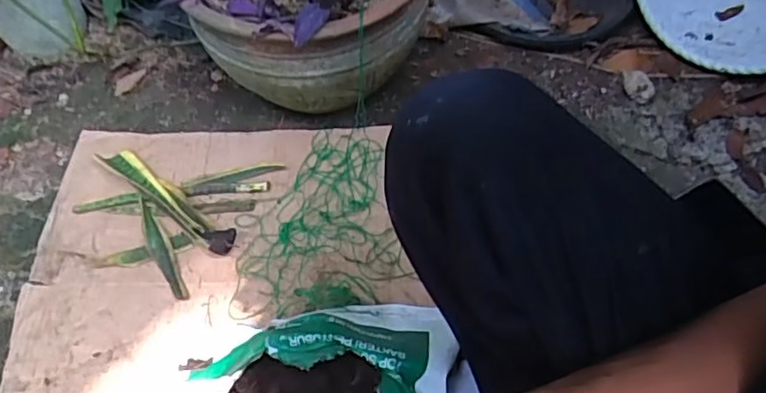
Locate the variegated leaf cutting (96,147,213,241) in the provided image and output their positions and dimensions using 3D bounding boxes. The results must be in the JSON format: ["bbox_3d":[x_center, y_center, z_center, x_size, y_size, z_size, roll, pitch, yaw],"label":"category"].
[{"bbox_3d":[-0.299,-0.006,0.794,0.210,0.027,0.038,38,62,19],"label":"variegated leaf cutting"}]

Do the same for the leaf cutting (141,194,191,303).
[{"bbox_3d":[-0.280,0.061,0.751,0.024,0.008,0.159,-25,62,-19],"label":"leaf cutting"}]

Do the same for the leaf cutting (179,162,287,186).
[{"bbox_3d":[-0.204,-0.030,0.819,0.135,0.010,0.025,-9,58,-10],"label":"leaf cutting"}]

